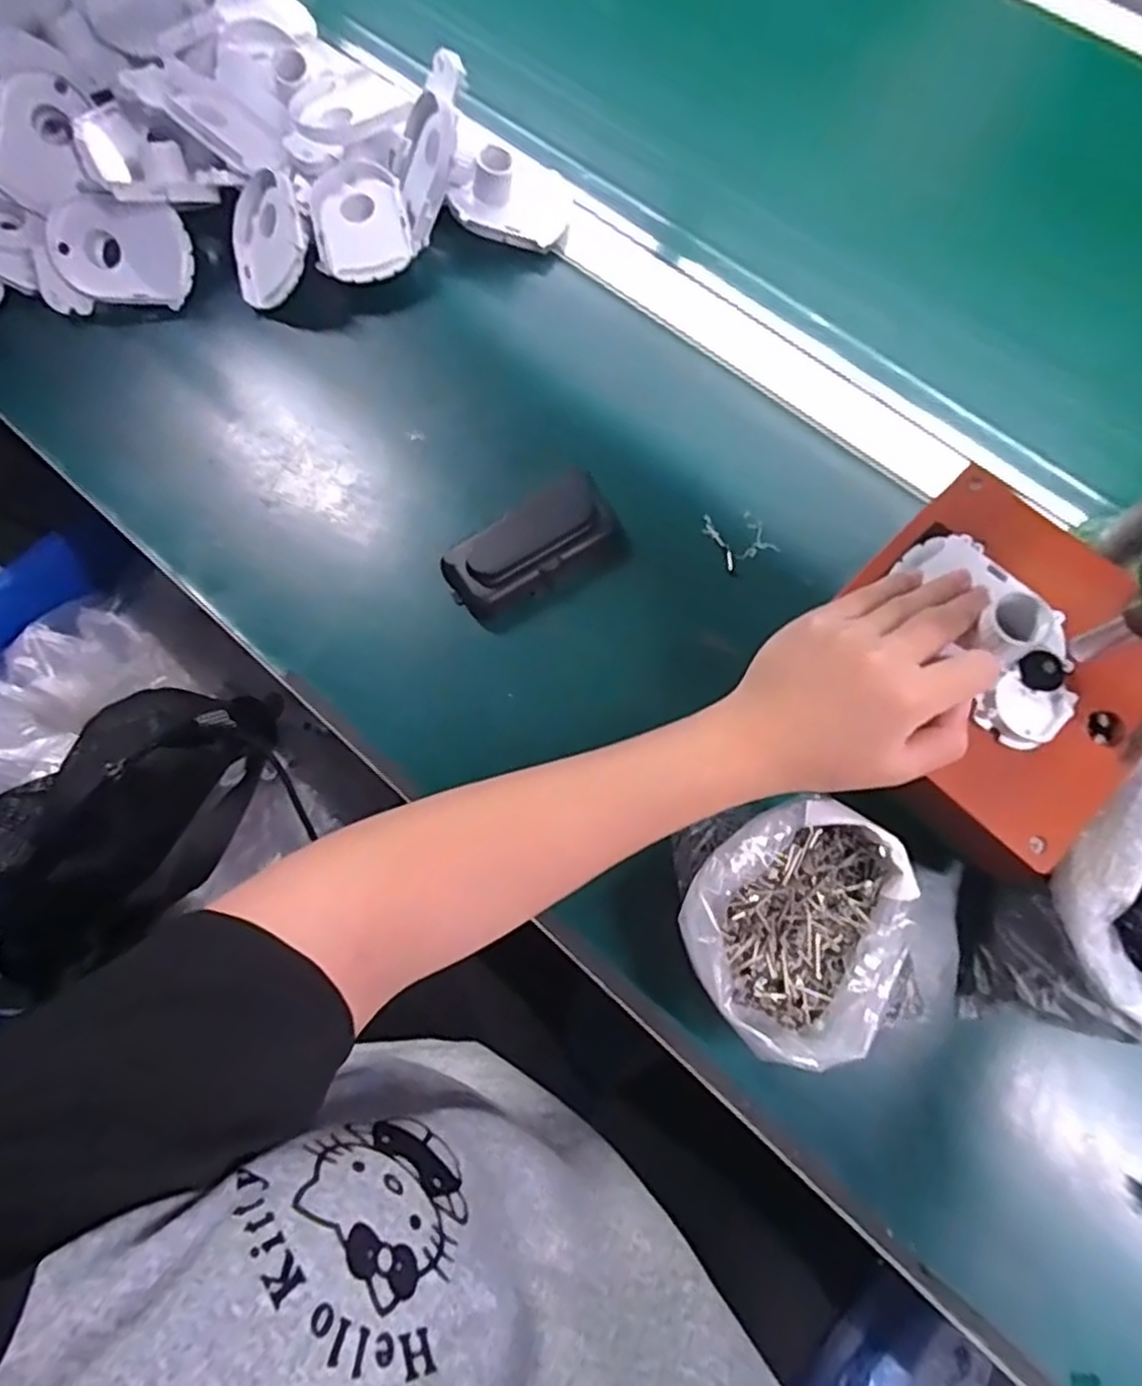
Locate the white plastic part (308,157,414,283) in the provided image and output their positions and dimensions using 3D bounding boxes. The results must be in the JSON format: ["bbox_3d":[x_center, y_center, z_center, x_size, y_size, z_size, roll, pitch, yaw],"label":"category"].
[{"bbox_3d":[-0.146,-0.328,0.496,0.062,0.026,0.084,-12,73,-1],"label":"white plastic part"}]

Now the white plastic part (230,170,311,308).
[{"bbox_3d":[-0.208,-0.311,0.492,0.065,0.016,0.083,-26,81,31],"label":"white plastic part"}]

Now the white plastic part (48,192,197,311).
[{"bbox_3d":[-0.308,-0.303,0.492,0.082,0.062,0.014,0,30,-13],"label":"white plastic part"}]

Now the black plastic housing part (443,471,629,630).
[{"bbox_3d":[-0.019,-0.085,0.436,0.109,0.031,0.064,-38,75,-9],"label":"black plastic housing part"}]

